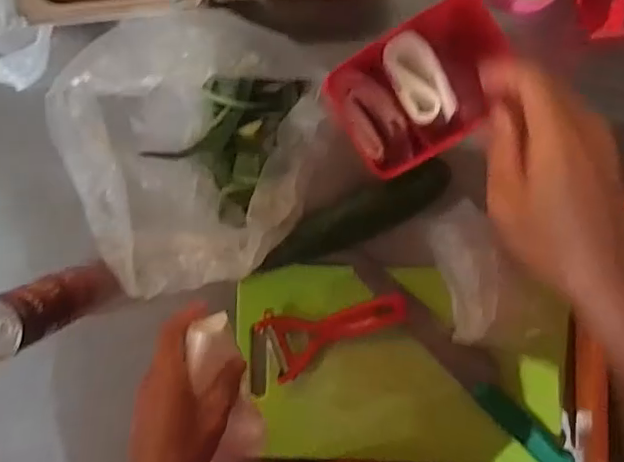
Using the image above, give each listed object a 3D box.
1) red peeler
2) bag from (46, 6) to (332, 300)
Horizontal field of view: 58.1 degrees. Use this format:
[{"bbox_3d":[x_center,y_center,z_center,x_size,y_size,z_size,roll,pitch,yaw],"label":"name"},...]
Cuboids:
[{"bbox_3d":[0.024,0.099,0.553,0.143,0.008,0.068,-15,95,5],"label":"red peeler"},{"bbox_3d":[-0.094,-0.064,0.492,0.195,0.132,0.206,-6,96,4],"label":"bag"}]

